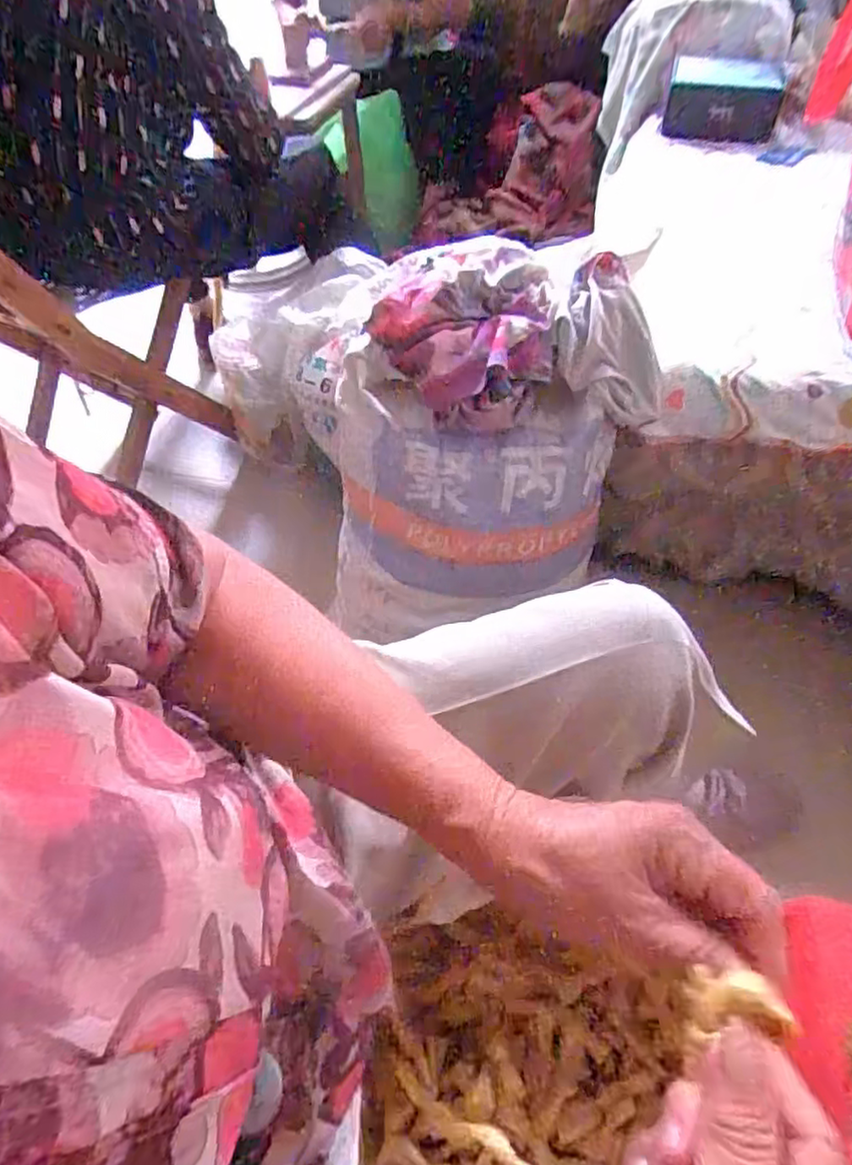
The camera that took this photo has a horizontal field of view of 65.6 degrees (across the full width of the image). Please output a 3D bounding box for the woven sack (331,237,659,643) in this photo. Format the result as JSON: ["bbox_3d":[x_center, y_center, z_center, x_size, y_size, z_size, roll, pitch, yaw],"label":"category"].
[{"bbox_3d":[0.059,-0.127,0.744,0.299,0.381,0.233,-19,51,-12],"label":"woven sack"}]

